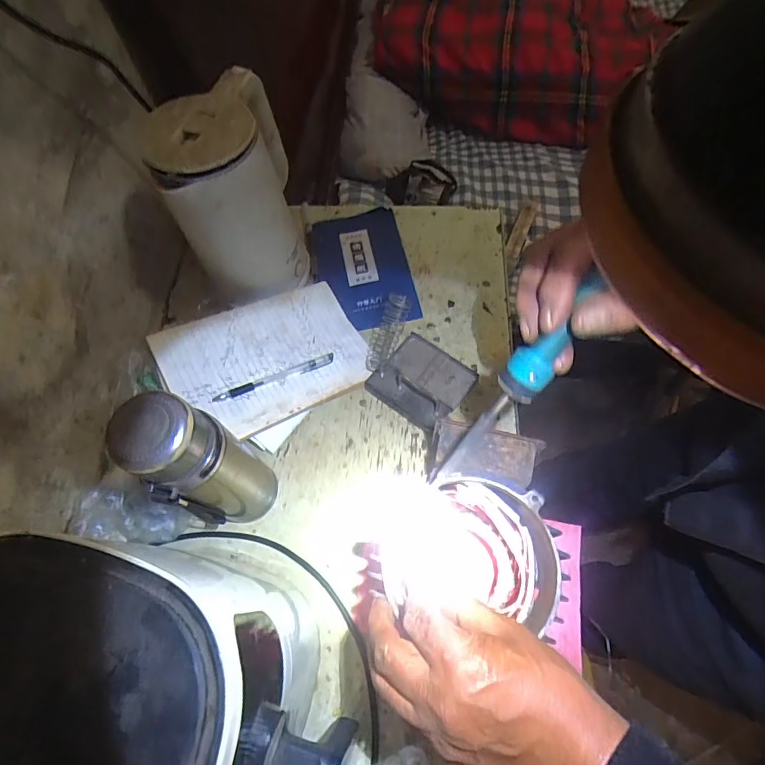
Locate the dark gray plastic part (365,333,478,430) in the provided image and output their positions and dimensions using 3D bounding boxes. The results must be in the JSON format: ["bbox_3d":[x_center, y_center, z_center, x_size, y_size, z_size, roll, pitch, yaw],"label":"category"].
[{"bbox_3d":[0.050,-0.007,0.576,0.114,0.034,0.101,32,72,15],"label":"dark gray plastic part"}]

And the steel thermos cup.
[{"bbox_3d":[-0.166,0.084,0.431,0.069,0.243,0.077,32,72,15],"label":"steel thermos cup"}]

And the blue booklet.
[{"bbox_3d":[-0.029,-0.172,0.667,0.131,0.014,0.204,-12,66,-2],"label":"blue booklet"}]

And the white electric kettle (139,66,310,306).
[{"bbox_3d":[-0.184,-0.241,0.571,0.148,0.208,0.150,-20,67,-6],"label":"white electric kettle"}]

